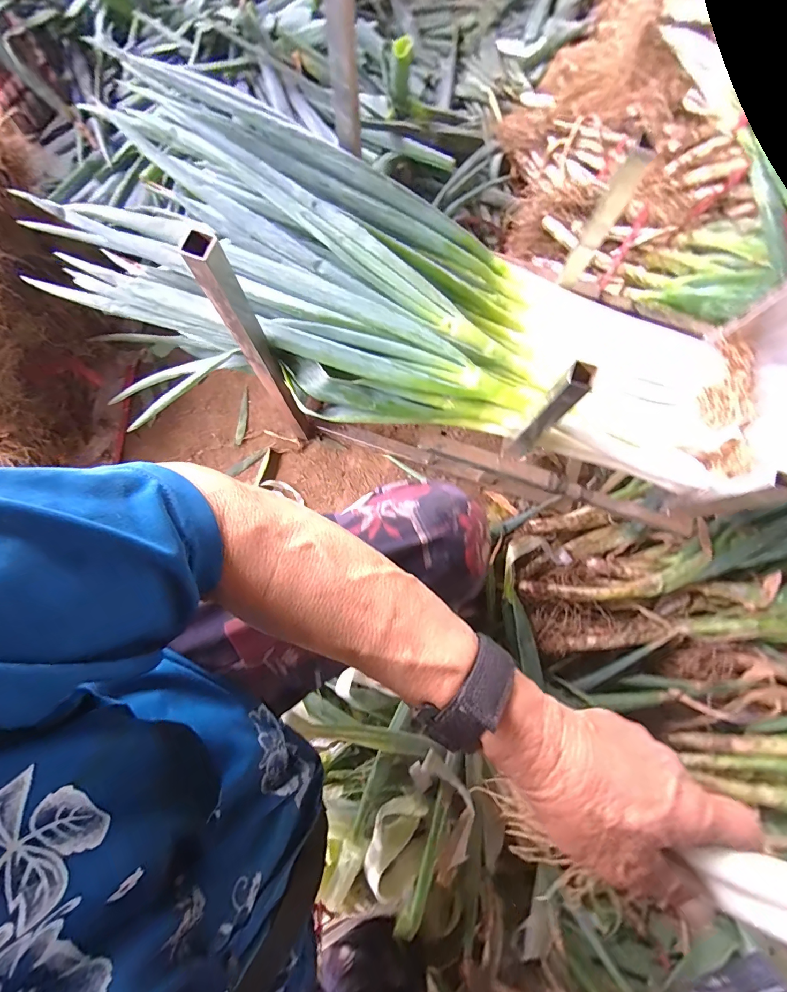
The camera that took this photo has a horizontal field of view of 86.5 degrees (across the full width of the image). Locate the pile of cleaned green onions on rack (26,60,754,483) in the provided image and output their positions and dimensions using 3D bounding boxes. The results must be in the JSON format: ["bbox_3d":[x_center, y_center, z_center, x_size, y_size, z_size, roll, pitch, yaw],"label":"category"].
[{"bbox_3d":[0.051,-0.267,0.568,0.913,0.171,0.364,10,80,2],"label":"pile of cleaned green onions on rack"}]

